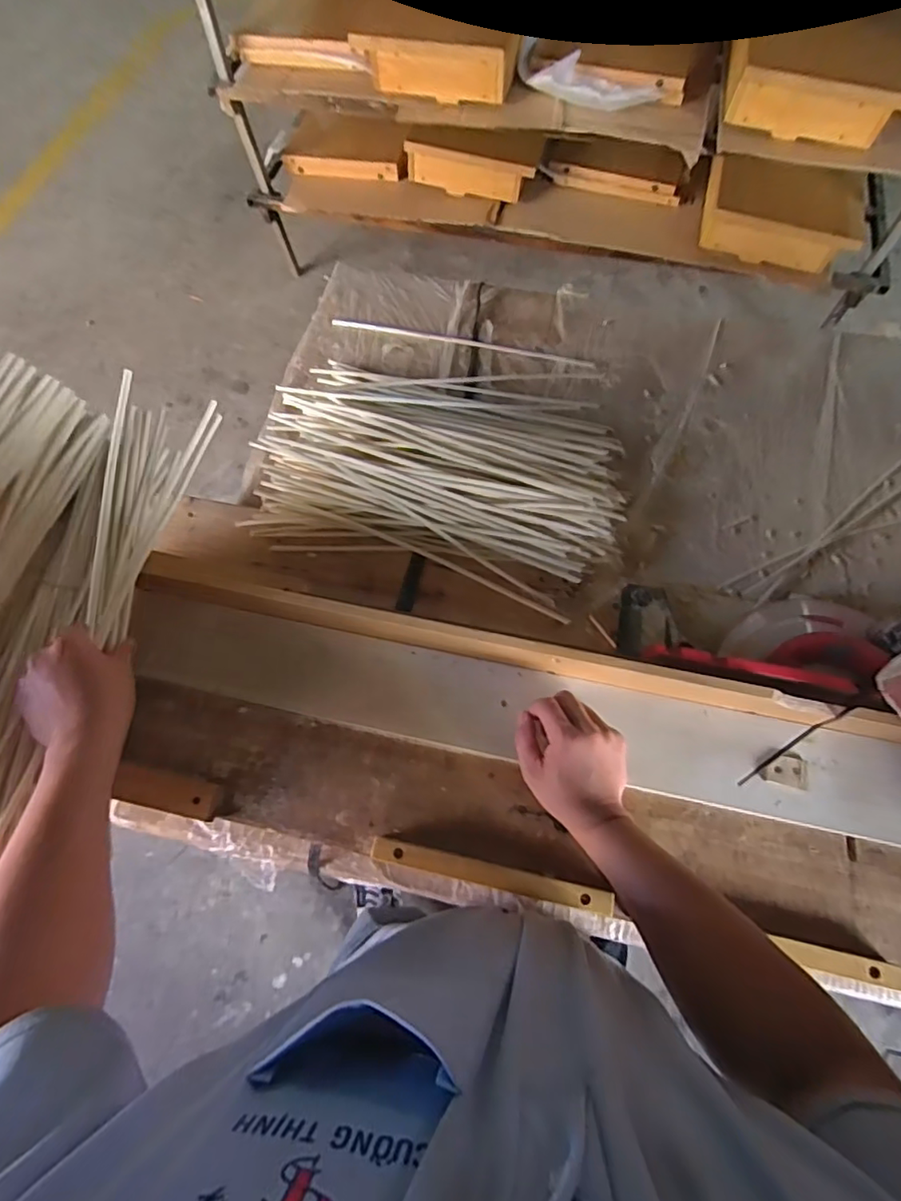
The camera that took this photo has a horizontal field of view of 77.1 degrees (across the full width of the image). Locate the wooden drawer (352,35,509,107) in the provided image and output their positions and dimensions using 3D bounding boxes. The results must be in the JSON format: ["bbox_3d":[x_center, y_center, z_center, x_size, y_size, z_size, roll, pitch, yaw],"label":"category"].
[{"bbox_3d":[-0.062,-1.338,1.424,0.394,0.104,0.077,13,67,7],"label":"wooden drawer"}]

